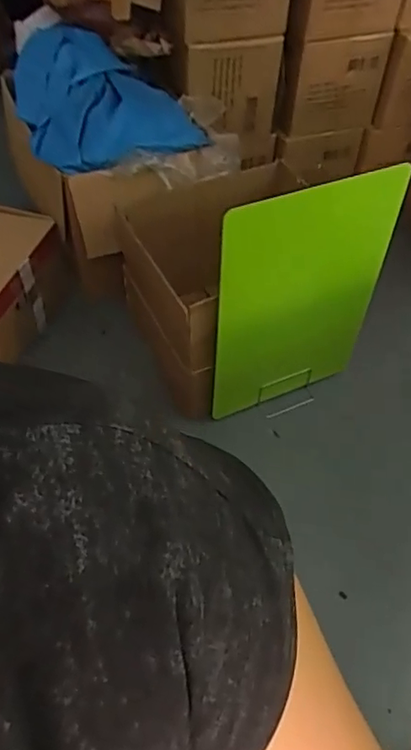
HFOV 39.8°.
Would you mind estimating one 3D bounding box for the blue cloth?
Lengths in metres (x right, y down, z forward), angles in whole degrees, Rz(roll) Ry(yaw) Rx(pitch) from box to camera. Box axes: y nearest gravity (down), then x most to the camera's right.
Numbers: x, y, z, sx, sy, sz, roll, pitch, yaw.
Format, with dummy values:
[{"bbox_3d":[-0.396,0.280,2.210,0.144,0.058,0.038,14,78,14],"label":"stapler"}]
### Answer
[{"bbox_3d":[-0.285,-0.747,1.502,0.398,0.146,0.488,-23,55,-20],"label":"blue cloth"}]

